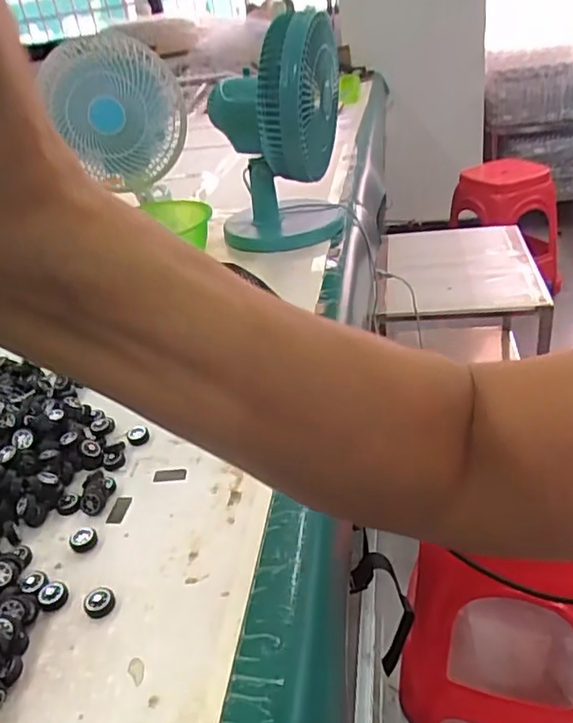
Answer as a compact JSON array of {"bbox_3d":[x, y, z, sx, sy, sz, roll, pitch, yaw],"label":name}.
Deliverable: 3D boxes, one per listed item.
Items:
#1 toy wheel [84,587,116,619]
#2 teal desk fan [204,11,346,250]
[{"bbox_3d":[-0.127,0.164,0.407,0.021,0.009,0.019,-23,34,-24],"label":"toy wheel"},{"bbox_3d":[-0.013,-0.343,0.961,0.195,0.302,0.278,-5,31,4],"label":"teal desk fan"}]

